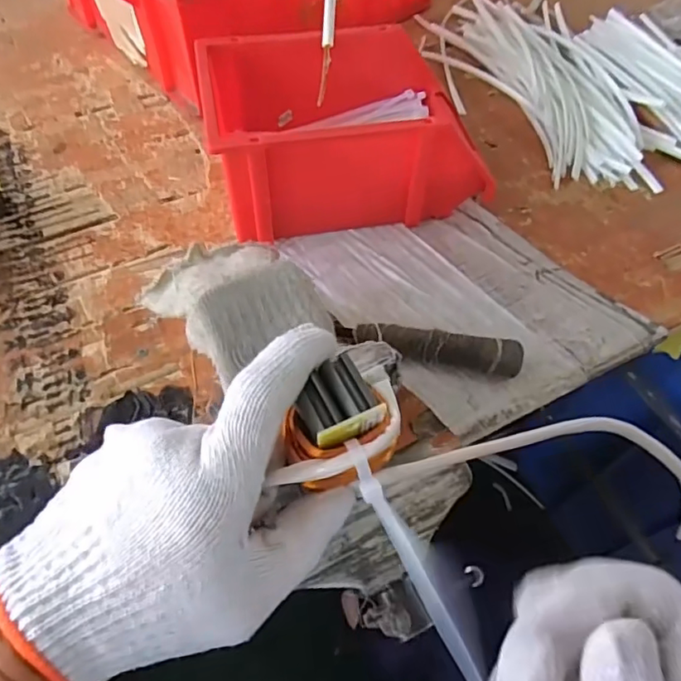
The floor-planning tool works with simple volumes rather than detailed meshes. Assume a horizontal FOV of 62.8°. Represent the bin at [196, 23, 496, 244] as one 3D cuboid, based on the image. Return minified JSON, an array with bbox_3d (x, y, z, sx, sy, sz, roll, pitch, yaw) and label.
[{"bbox_3d":[0.005,-0.191,0.516,0.238,0.114,0.163,-8,57,-8],"label":"bin"}]

